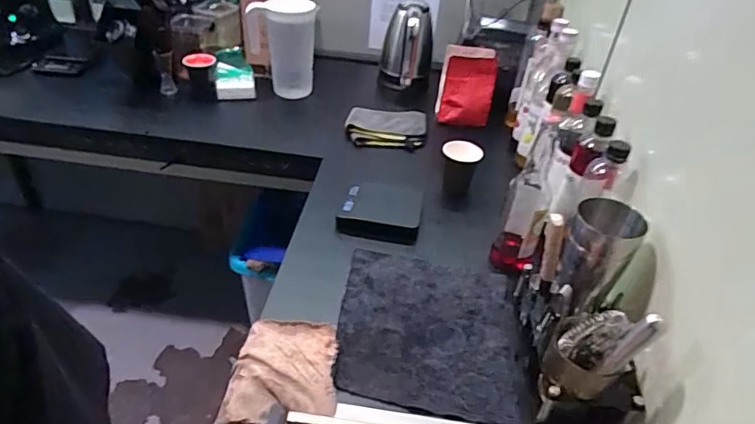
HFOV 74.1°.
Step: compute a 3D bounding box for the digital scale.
[{"bbox_3d":[0.010,-0.008,0.973,0.148,0.037,0.151,10,37,4],"label":"digital scale"}]

